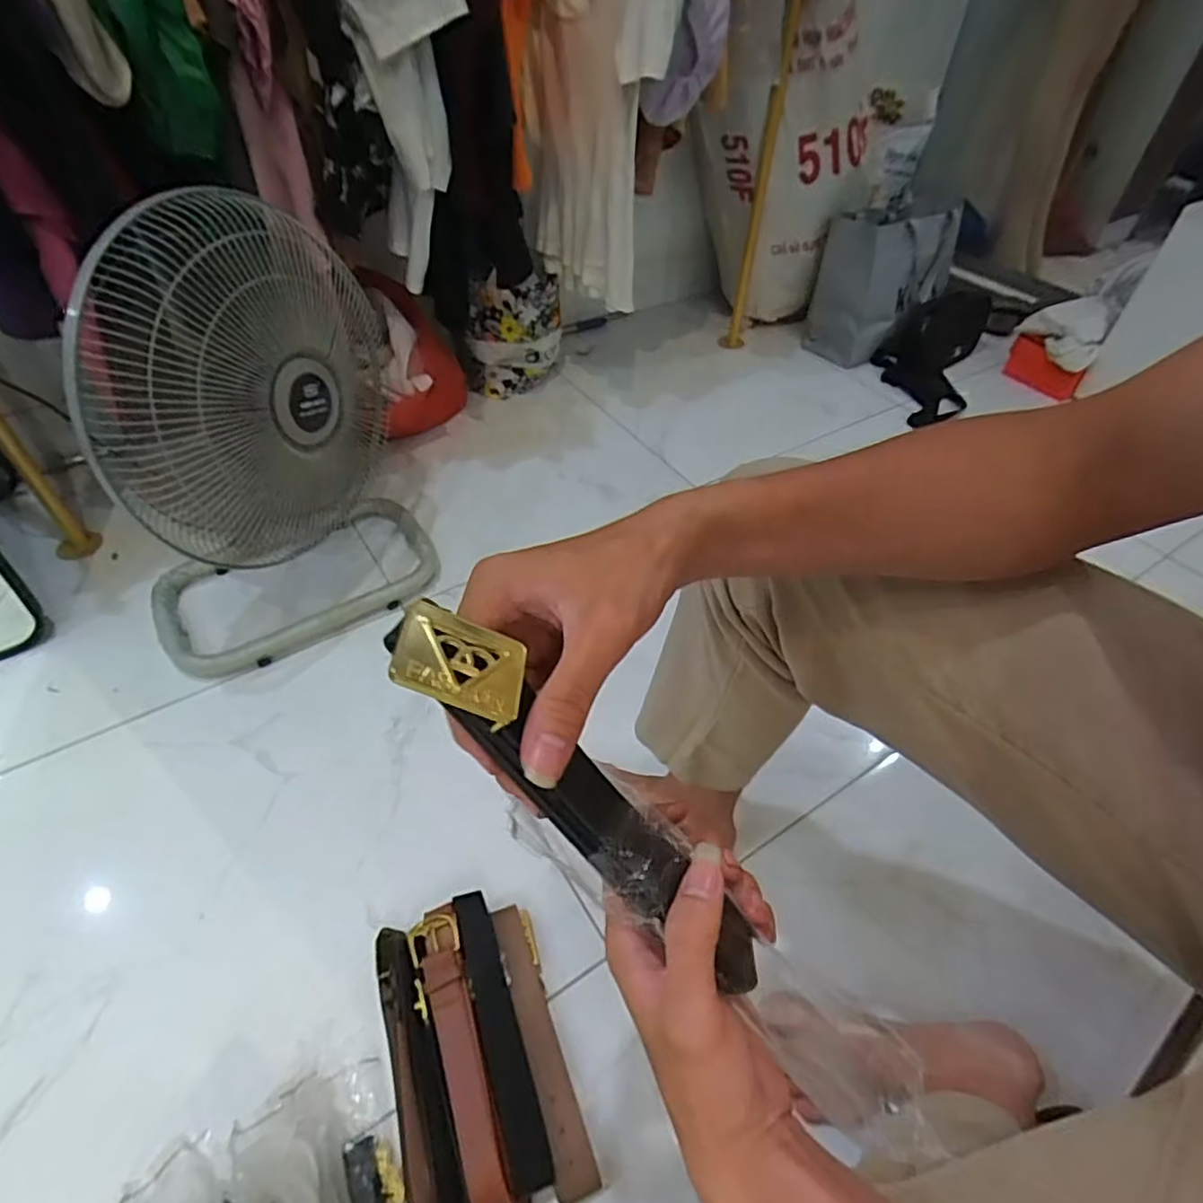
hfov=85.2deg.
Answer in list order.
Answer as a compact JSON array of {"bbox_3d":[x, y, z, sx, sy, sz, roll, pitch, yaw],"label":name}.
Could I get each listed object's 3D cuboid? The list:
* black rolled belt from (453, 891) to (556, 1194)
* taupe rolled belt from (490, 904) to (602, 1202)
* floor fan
[{"bbox_3d":[-0.097,0.409,0.634,0.045,0.016,0.249,3,44,-37],"label":"black rolled belt"},{"bbox_3d":[-0.059,0.429,0.647,0.037,0.025,0.251,-14,49,-14],"label":"taupe rolled belt"},{"bbox_3d":[-0.471,-0.203,0.884,0.427,0.539,0.262,-25,52,-23],"label":"floor fan"}]

